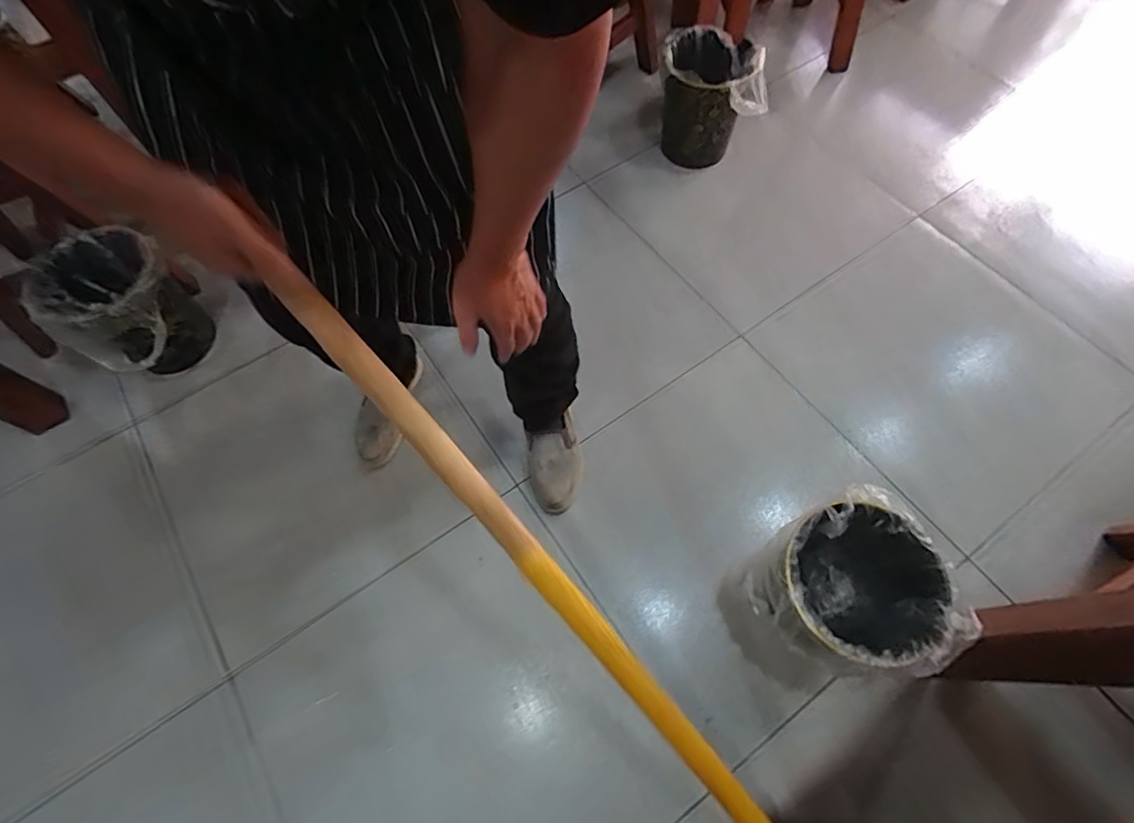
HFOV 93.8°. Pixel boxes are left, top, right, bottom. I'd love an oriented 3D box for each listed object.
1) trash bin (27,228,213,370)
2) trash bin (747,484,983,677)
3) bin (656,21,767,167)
[{"bbox_3d":[-0.931,-0.210,1.138,0.271,0.242,0.231,41,72,19],"label":"trash bin"},{"bbox_3d":[0.422,0.292,0.833,0.229,0.259,0.233,-1,64,2],"label":"trash bin"},{"bbox_3d":[0.357,-0.786,1.365,0.246,0.252,0.246,3,65,4],"label":"bin"}]

